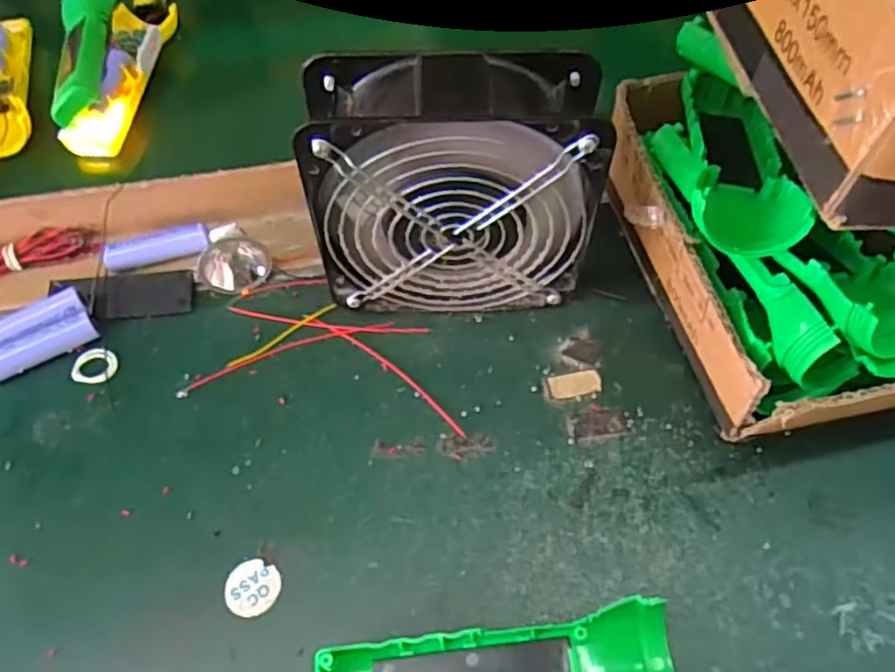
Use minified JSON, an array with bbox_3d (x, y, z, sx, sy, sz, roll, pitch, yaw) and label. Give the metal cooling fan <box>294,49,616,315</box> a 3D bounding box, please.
[{"bbox_3d":[0.002,-0.076,0.376,0.152,0.150,0.063,-2,58,1],"label":"metal cooling fan"}]

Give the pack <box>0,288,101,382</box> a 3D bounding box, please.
[{"bbox_3d":[-0.251,-0.001,0.412,0.066,0.017,0.035,-26,61,-13],"label":"pack"}]

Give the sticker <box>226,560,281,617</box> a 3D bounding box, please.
[{"bbox_3d":[-0.099,0.127,0.341,0.026,0.004,0.026,-1,58,2],"label":"sticker"}]

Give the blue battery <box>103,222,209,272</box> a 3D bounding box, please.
[{"bbox_3d":[-0.186,-0.056,0.437,0.062,0.019,0.014,-20,60,-10],"label":"blue battery"}]

